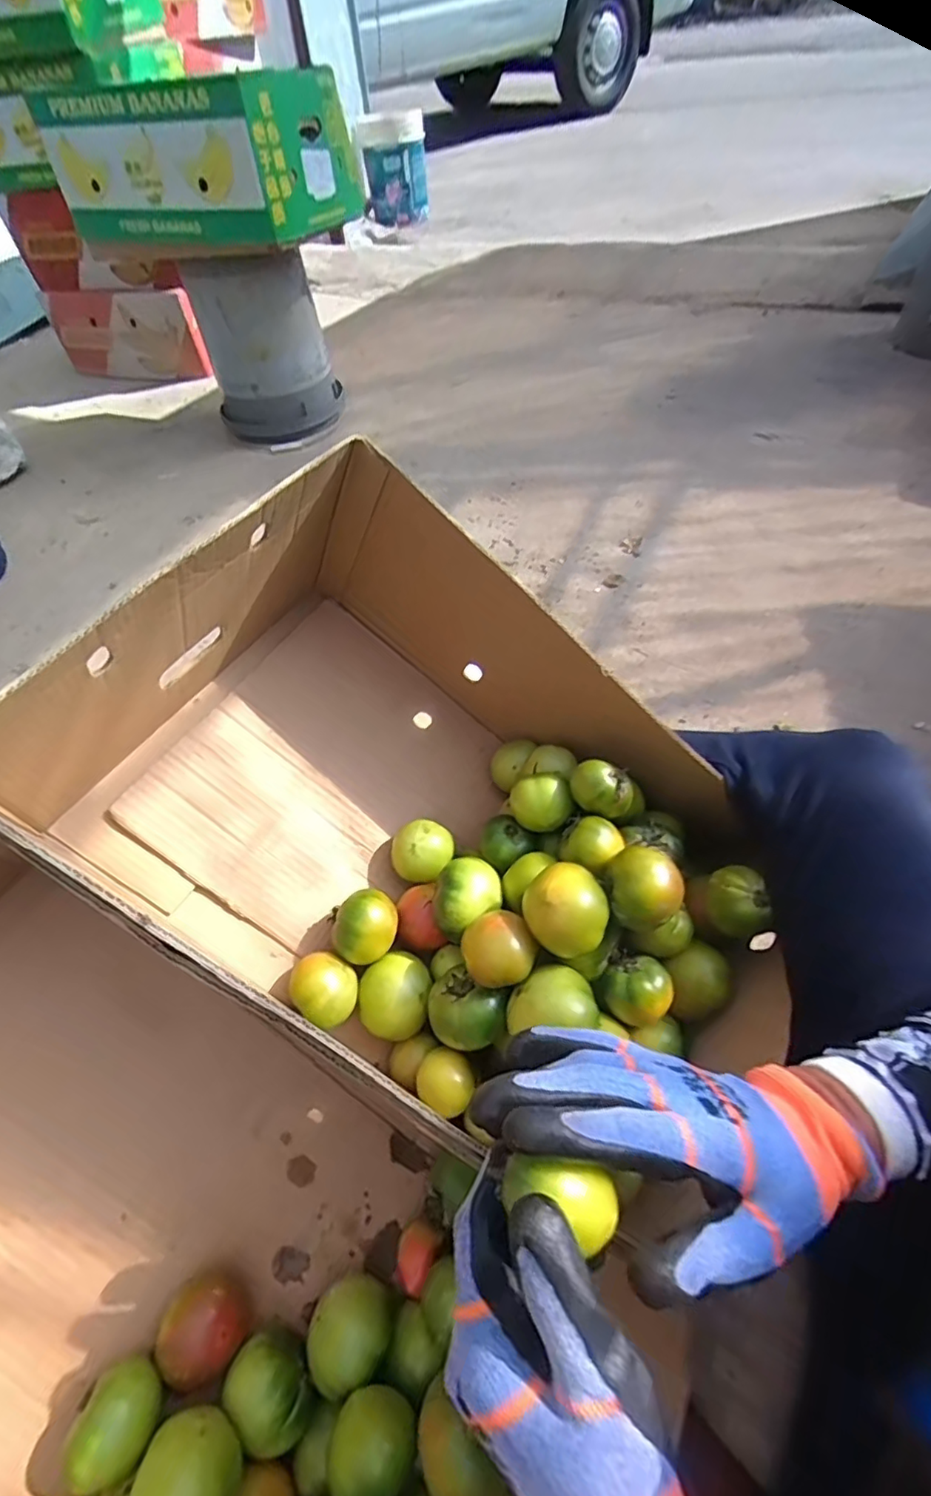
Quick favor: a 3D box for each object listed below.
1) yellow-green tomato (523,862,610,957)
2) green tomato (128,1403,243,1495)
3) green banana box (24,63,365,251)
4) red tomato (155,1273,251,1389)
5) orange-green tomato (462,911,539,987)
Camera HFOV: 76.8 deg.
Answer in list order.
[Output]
[{"bbox_3d":[0.075,0.124,0.443,0.060,0.064,0.059,-3,52,4],"label":"yellow-green tomato"},{"bbox_3d":[-0.164,0.428,0.344,0.050,0.047,0.054,-3,52,4],"label":"green tomato"},{"bbox_3d":[-0.521,-1.196,1.189,0.513,0.223,0.342,17,56,18],"label":"green banana box"},{"bbox_3d":[-0.179,0.400,0.407,0.053,0.050,0.053,-15,52,-6],"label":"red tomato"},{"bbox_3d":[0.024,0.153,0.446,0.052,0.040,0.054,-22,53,-11],"label":"orange-green tomato"}]

